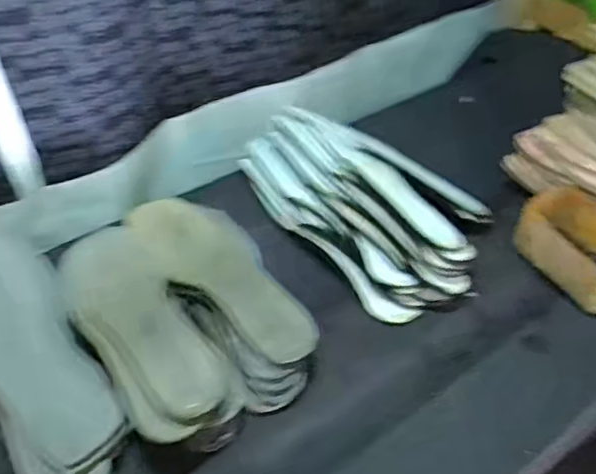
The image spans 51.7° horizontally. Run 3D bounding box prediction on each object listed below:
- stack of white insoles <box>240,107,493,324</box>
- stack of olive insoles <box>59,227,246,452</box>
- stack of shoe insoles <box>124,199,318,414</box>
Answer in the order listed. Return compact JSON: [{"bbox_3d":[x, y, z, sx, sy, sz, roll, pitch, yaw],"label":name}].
[{"bbox_3d":[0.078,-0.050,0.703,0.310,0.063,0.201,36,54,28],"label":"stack of white insoles"},{"bbox_3d":[-0.145,0.076,0.557,0.091,0.067,0.258,-26,52,-25],"label":"stack of olive insoles"},{"bbox_3d":[-0.073,0.045,0.603,0.097,0.046,0.255,-27,53,-26],"label":"stack of shoe insoles"}]

